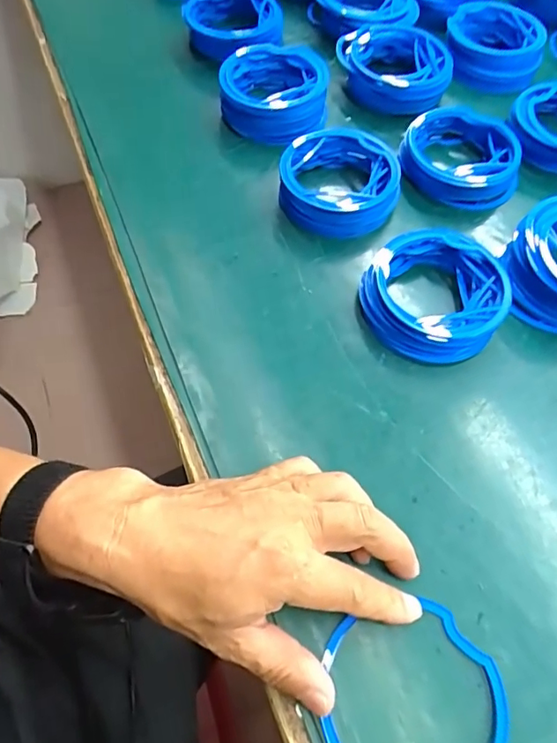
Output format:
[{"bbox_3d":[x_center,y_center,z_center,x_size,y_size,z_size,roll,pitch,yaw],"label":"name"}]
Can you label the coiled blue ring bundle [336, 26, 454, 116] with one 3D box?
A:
[{"bbox_3d":[0.111,-0.292,0.501,0.109,0.038,0.084,25,63,13],"label":"coiled blue ring bundle"}]

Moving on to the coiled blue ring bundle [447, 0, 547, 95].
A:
[{"bbox_3d":[0.217,-0.328,0.529,0.095,0.037,0.112,12,61,6],"label":"coiled blue ring bundle"}]

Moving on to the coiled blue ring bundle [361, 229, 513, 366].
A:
[{"bbox_3d":[0.111,-0.055,0.373,0.098,0.027,0.096,-1,60,-1],"label":"coiled blue ring bundle"}]

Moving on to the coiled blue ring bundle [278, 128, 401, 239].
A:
[{"bbox_3d":[0.049,-0.158,0.425,0.094,0.035,0.097,-1,60,-1],"label":"coiled blue ring bundle"}]

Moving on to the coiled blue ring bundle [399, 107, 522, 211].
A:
[{"bbox_3d":[0.154,-0.187,0.446,0.092,0.033,0.083,-5,60,-3],"label":"coiled blue ring bundle"}]

